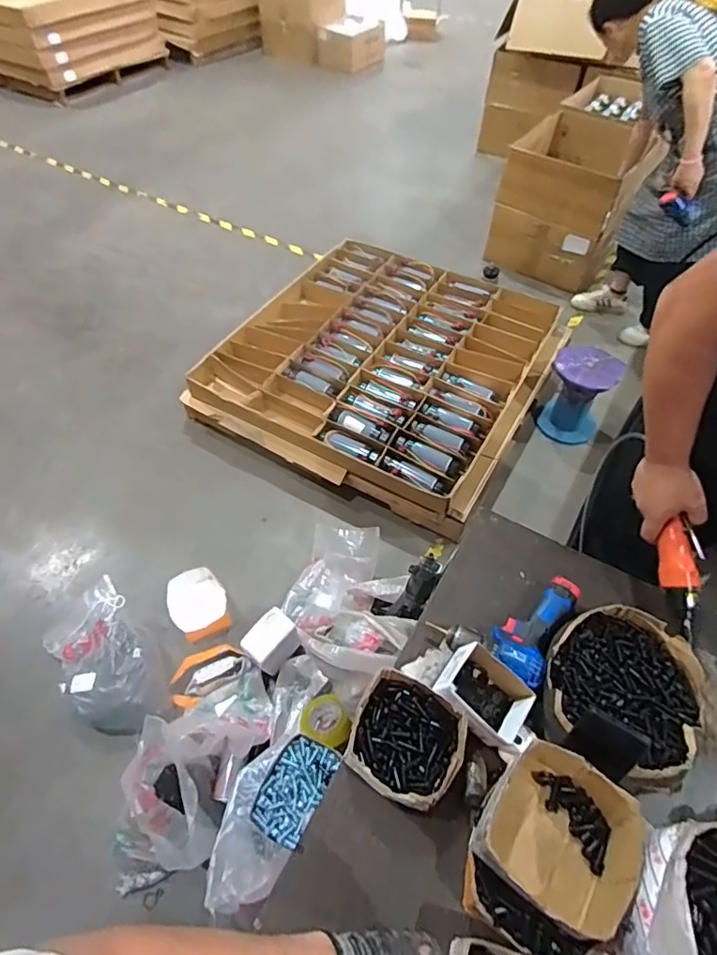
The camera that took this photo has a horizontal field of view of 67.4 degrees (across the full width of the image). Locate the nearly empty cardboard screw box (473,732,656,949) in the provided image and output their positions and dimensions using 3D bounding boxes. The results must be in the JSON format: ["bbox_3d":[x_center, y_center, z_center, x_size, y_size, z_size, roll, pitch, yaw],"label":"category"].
[{"bbox_3d":[0.234,0.417,0.632,0.160,0.082,0.162,31,59,20],"label":"nearly empty cardboard screw box"}]

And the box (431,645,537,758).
[{"bbox_3d":[0.184,0.322,0.792,0.130,0.077,0.107,35,60,22],"label":"box"}]

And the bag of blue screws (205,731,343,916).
[{"bbox_3d":[-0.181,0.632,1.012,0.163,0.097,0.302,26,57,17],"label":"bag of blue screws"}]

